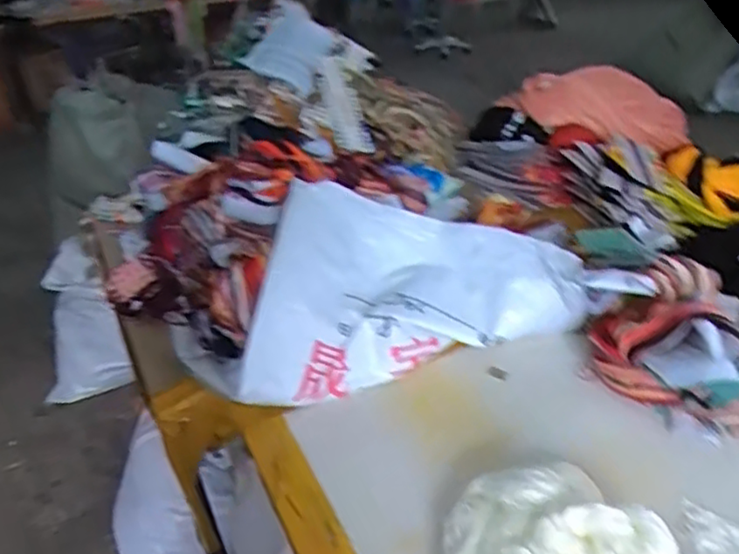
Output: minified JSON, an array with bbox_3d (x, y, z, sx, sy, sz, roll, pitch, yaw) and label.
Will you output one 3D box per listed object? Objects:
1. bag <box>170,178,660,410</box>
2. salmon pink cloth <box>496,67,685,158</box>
[{"bbox_3d":[0.031,0.013,0.975,0.619,0.179,0.273,-9,34,-11],"label":"bag"},{"bbox_3d":[0.537,-0.385,1.493,0.421,0.120,0.158,3,30,-21],"label":"salmon pink cloth"}]

